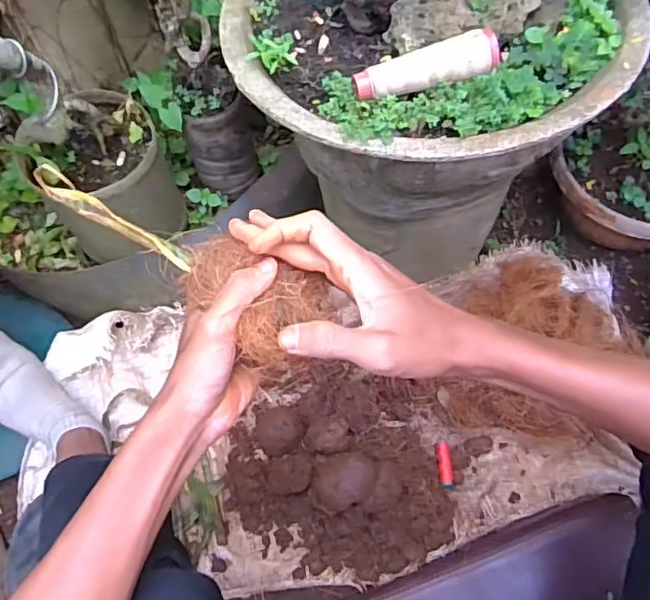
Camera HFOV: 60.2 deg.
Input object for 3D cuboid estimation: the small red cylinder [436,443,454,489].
[{"bbox_3d":[0.162,0.222,0.756,0.016,0.018,0.061,-5,62,1],"label":"small red cylinder"}]

